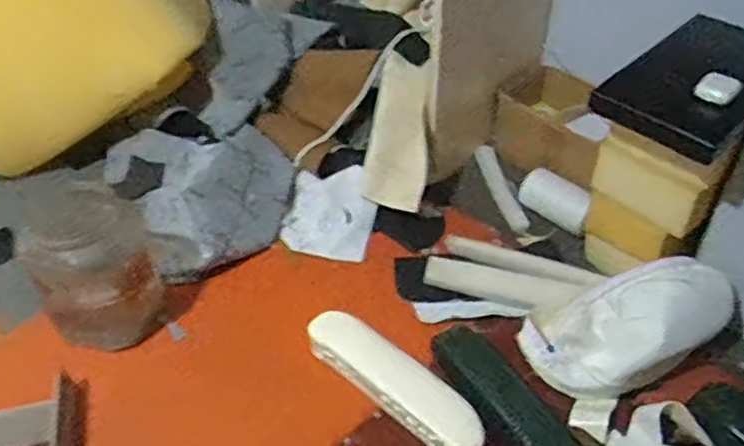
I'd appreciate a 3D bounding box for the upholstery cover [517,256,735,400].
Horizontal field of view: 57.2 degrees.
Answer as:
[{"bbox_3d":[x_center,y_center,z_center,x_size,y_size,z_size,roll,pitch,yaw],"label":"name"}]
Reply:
[{"bbox_3d":[0.367,0.150,0.963,0.299,0.087,0.146,-24,47,-1],"label":"upholstery cover"}]

